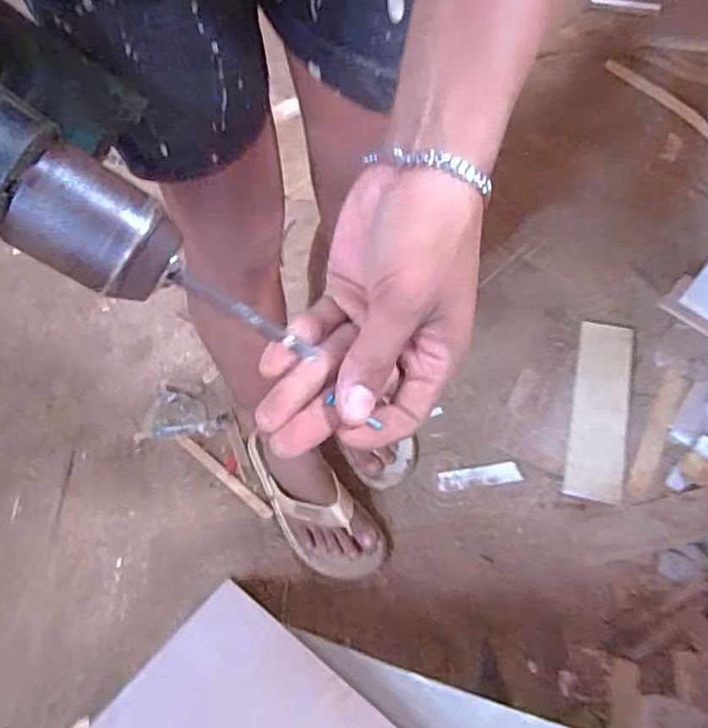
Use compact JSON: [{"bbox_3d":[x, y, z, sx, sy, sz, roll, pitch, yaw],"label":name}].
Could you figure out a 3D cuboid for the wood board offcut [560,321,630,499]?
[{"bbox_3d":[0.387,0.061,0.980,0.081,0.016,0.311,11,59,11],"label":"wood board offcut"}]

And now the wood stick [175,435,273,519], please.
[{"bbox_3d":[-0.202,0.171,0.961,0.204,0.013,0.018,35,66,23],"label":"wood stick"}]

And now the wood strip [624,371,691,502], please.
[{"bbox_3d":[0.454,0.107,0.928,0.035,0.014,0.210,24,69,13],"label":"wood strip"}]

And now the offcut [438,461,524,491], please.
[{"bbox_3d":[0.193,0.174,0.964,0.123,0.004,0.036,-9,55,4],"label":"offcut"}]

